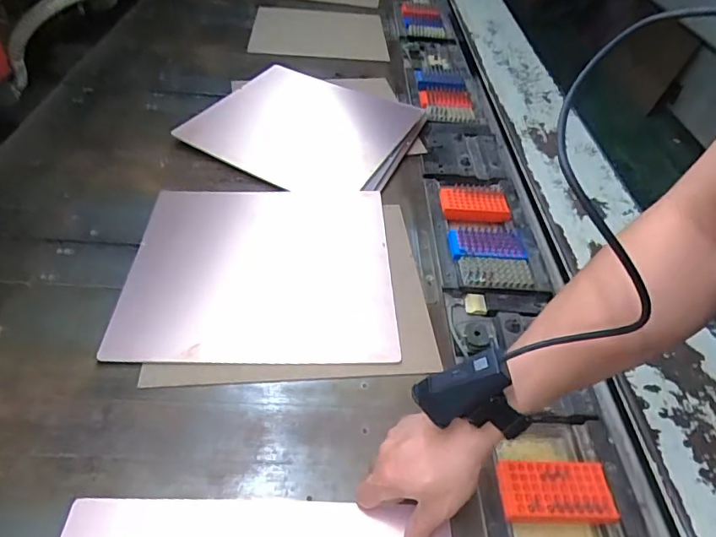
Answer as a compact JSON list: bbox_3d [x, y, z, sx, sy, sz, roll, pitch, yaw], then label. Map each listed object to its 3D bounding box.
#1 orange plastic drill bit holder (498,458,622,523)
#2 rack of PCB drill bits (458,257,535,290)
[{"bbox_3d":[0.201,0.228,0.494,0.115,0.019,0.058,2,46,-4],"label":"orange plastic drill bit holder"},{"bbox_3d":[0.202,0.007,0.712,0.103,0.023,0.050,2,46,-4],"label":"rack of PCB drill bits"}]

